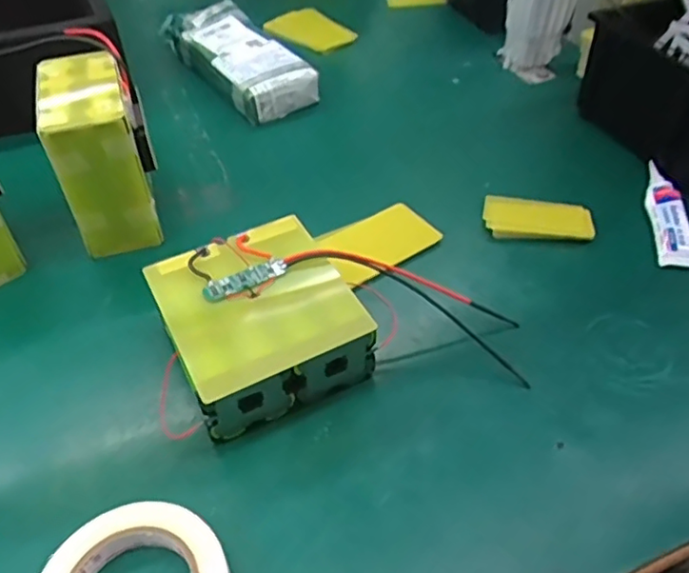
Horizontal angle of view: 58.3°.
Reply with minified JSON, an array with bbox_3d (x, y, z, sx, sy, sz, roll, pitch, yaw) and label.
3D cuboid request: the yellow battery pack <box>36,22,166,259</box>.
[{"bbox_3d":[-0.238,-0.137,0.620,0.086,0.149,0.156,-16,47,-14],"label":"yellow battery pack"}]

